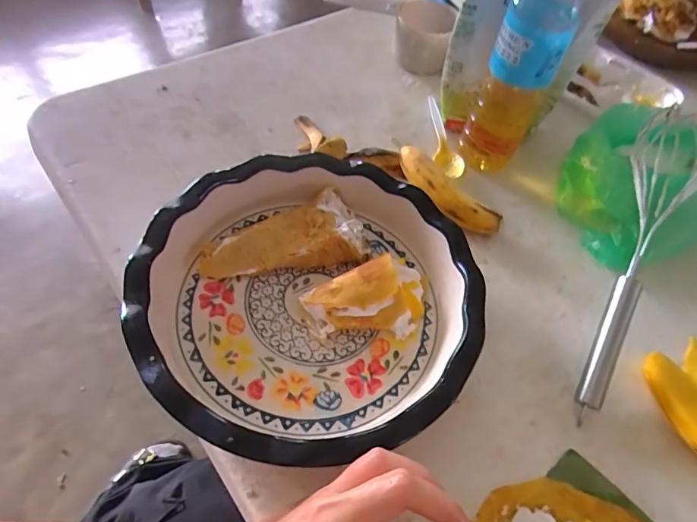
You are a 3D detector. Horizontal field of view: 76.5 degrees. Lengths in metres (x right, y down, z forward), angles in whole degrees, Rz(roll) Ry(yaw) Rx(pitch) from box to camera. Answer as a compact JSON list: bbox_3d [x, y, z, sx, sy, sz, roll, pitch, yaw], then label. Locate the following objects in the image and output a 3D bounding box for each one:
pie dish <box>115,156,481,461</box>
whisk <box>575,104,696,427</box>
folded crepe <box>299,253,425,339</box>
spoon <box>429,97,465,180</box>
[{"bbox_3d":[-0.028,0.022,0.342,0.241,0.050,0.248,2,55,-2],"label":"pie dish"},{"bbox_3d":[0.231,-0.009,0.350,0.058,0.057,0.277,24,76,13],"label":"whisk"},{"bbox_3d":[0.020,0.033,0.351,0.099,0.023,0.061,-24,60,-19],"label":"folded crepe"},{"bbox_3d":[0.105,-0.144,0.494,0.027,0.014,0.121,-3,55,-6],"label":"spoon"}]

